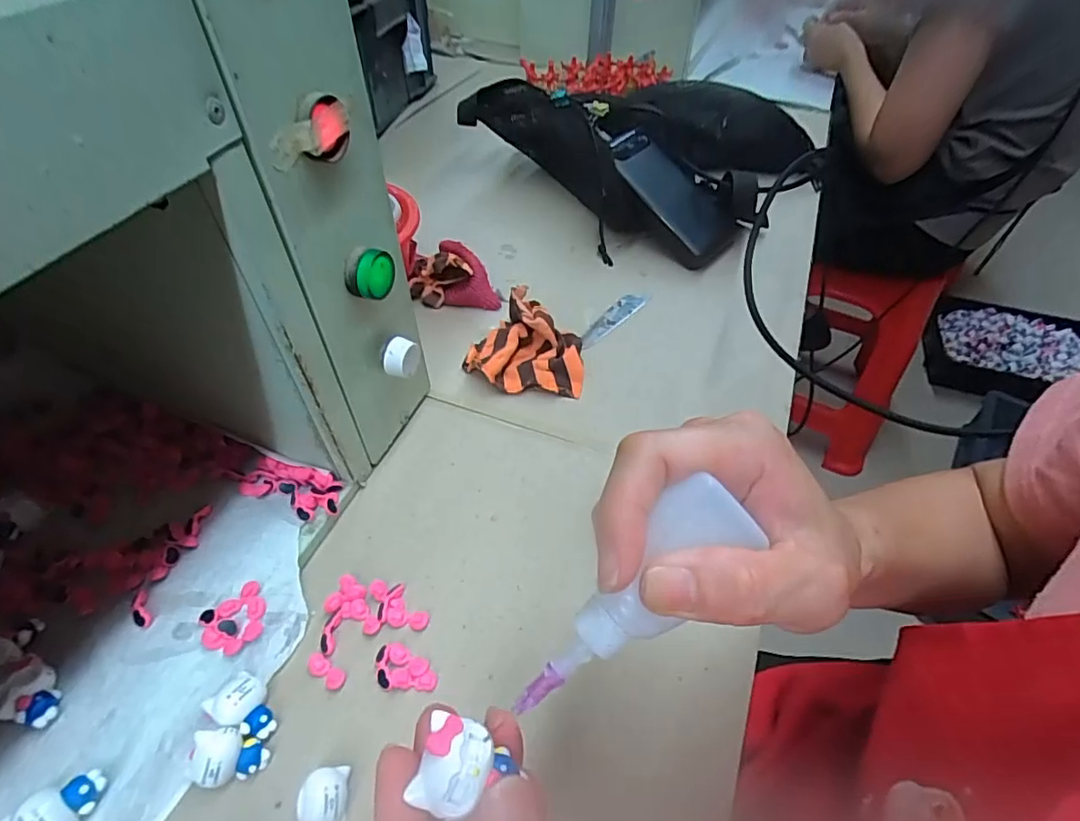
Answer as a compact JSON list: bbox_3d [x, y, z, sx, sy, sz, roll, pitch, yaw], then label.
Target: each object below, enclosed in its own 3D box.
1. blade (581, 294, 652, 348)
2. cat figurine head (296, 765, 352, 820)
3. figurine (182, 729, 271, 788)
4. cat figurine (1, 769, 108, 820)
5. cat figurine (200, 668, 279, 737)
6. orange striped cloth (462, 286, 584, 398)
[{"bbox_3d":[0.067,-0.088,0.524,0.025,0.004,0.097,37,55,24],"label":"blade"},{"bbox_3d":[-0.101,0.184,0.267,0.020,0.022,0.026,1,49,-5],"label":"cat figurine head"},{"bbox_3d":[-0.153,0.169,0.274,0.035,0.022,0.024,12,48,5],"label":"figurine"},{"bbox_3d":[-0.212,0.178,0.251,0.033,0.017,0.021,-32,59,-29],"label":"cat figurine"},{"bbox_3d":[-0.152,0.151,0.293,0.036,0.016,0.024,21,50,12],"label":"cat figurine"},{"bbox_3d":[-0.005,-0.059,0.476,0.097,0.033,0.097,18,49,10],"label":"orange striped cloth"}]

